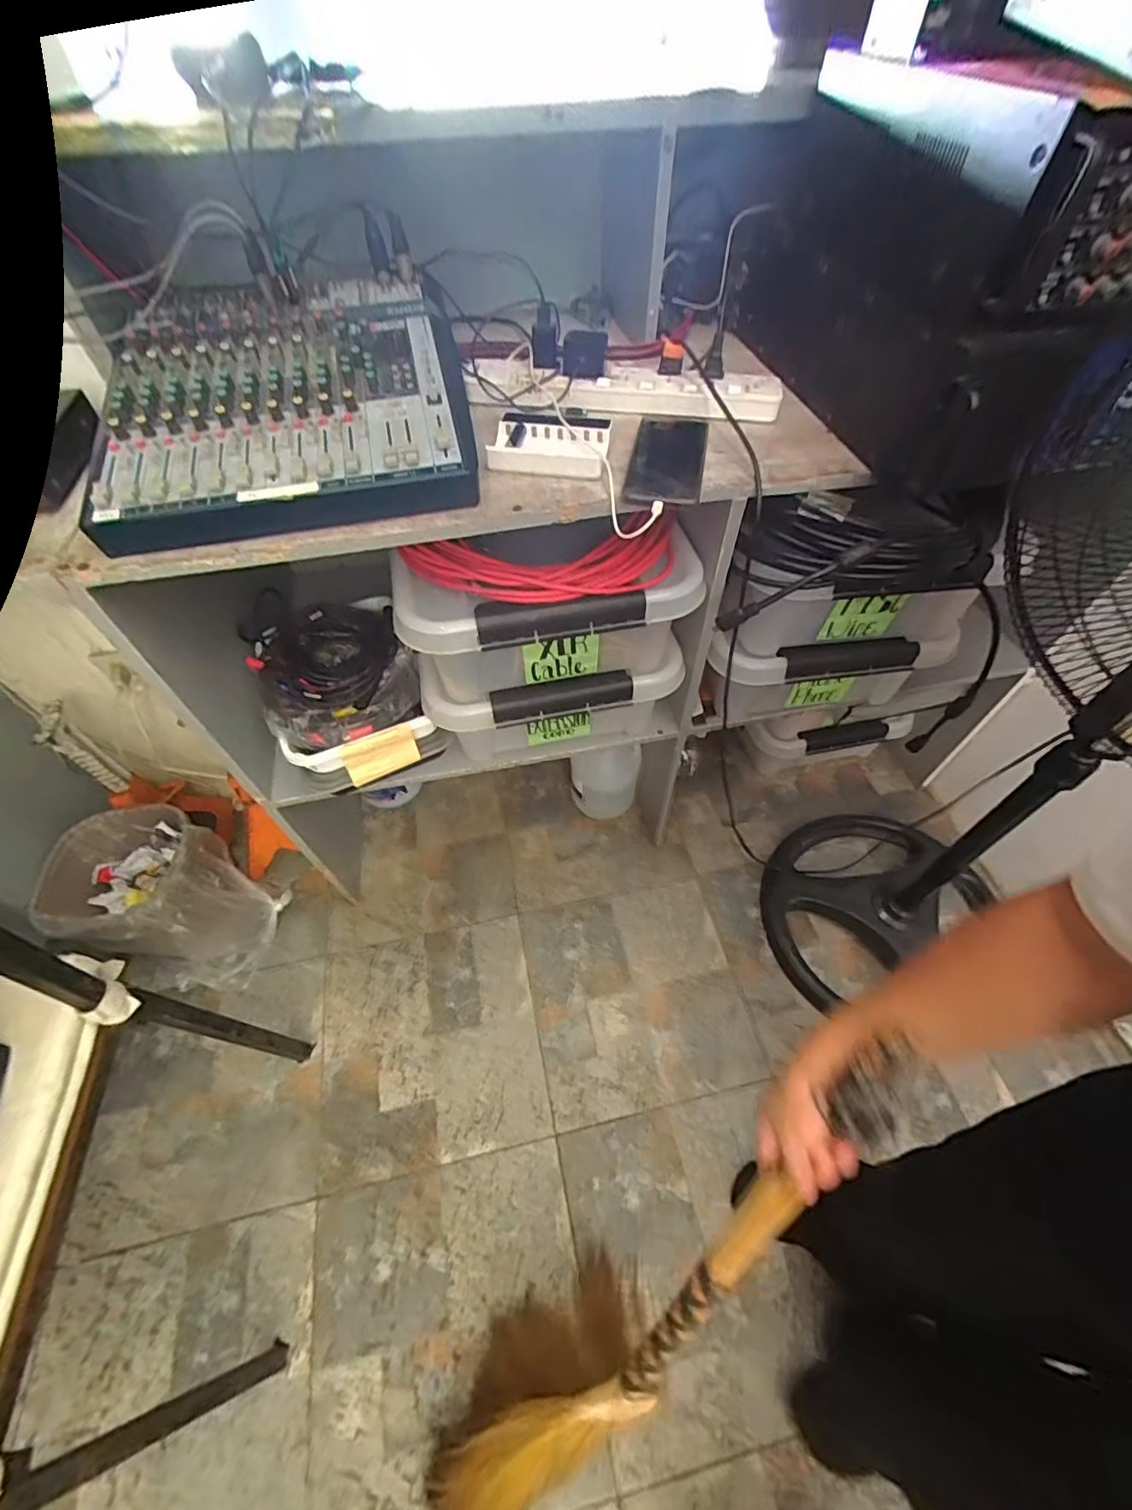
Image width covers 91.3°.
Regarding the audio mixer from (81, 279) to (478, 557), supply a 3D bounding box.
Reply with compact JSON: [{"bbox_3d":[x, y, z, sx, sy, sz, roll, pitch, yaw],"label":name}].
[{"bbox_3d":[-0.301,-0.386,0.604,0.369,0.100,0.356,-10,55,-6],"label":"audio mixer"}]

